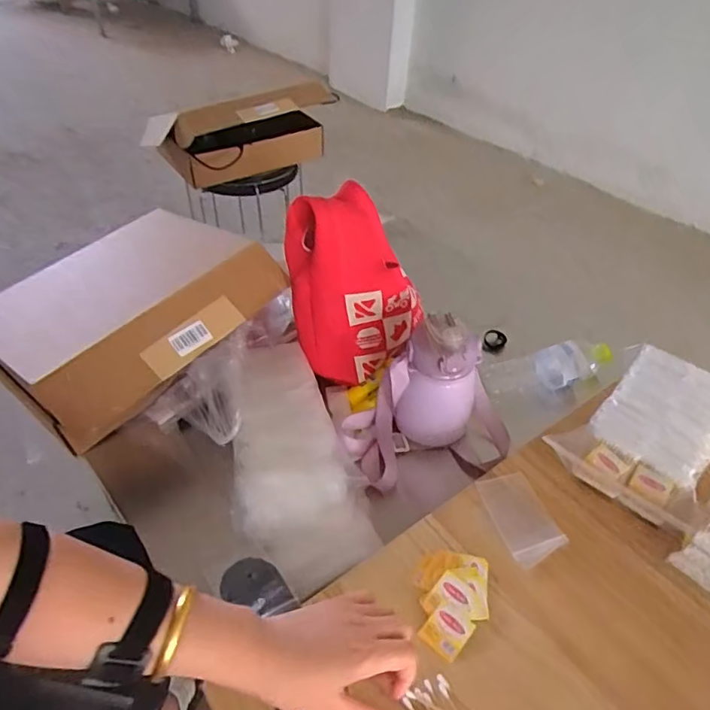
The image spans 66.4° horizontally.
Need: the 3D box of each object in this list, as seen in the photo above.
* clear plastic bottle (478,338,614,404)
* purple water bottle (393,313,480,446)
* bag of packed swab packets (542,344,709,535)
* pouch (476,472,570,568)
[{"bbox_3d":[0.291,0.018,0.808,0.222,0.057,0.061,-14,46,-17],"label":"clear plastic bottle"},{"bbox_3d":[0.112,0.035,0.718,0.100,0.174,0.080,20,46,17],"label":"purple water bottle"},{"bbox_3d":[0.364,0.085,0.676,0.169,0.074,0.214,29,49,24],"label":"bag of packed swab packets"},{"bbox_3d":[0.187,0.181,0.616,0.064,0.004,0.105,-13,46,-16],"label":"pouch"}]

